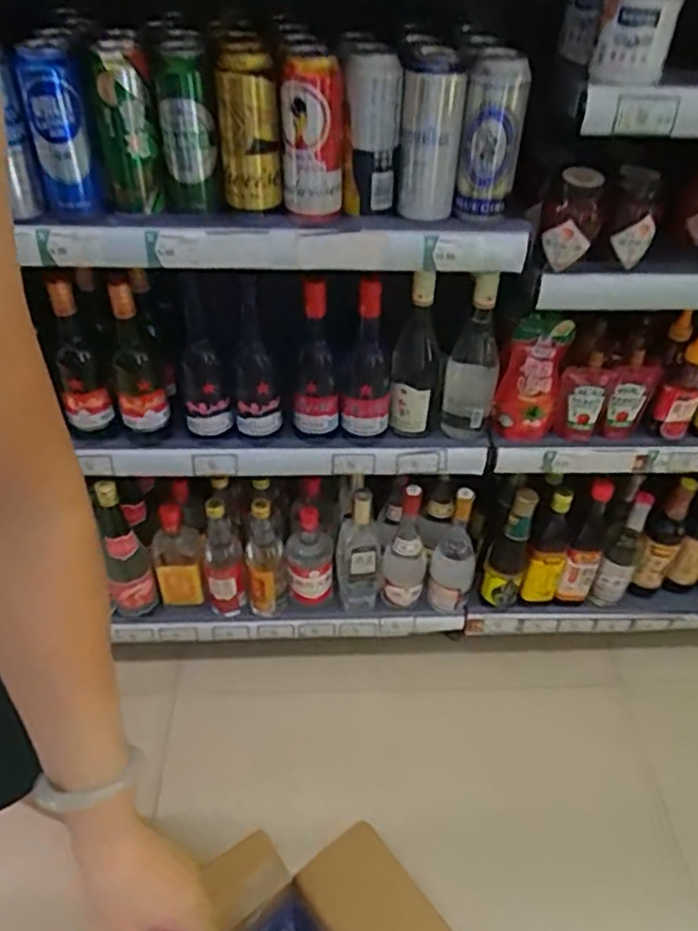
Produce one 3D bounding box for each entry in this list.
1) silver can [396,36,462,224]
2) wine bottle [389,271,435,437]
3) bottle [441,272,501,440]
[{"bbox_3d":[0.088,-0.361,0.735,0.064,0.162,0.060,7,43,7],"label":"silver can"},{"bbox_3d":[0.090,-0.150,0.916,0.062,0.237,0.055,7,43,7],"label":"wine bottle"},{"bbox_3d":[0.171,-0.147,0.925,0.073,0.246,0.057,7,43,7],"label":"bottle"}]

